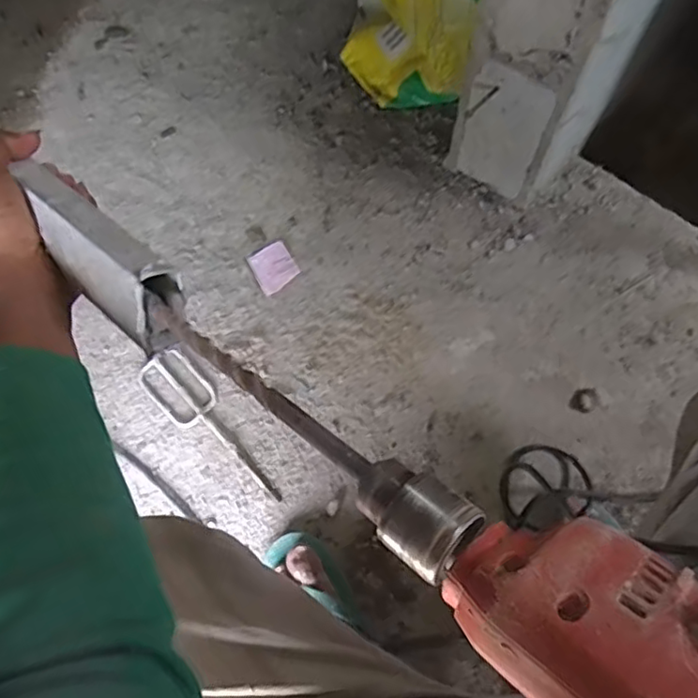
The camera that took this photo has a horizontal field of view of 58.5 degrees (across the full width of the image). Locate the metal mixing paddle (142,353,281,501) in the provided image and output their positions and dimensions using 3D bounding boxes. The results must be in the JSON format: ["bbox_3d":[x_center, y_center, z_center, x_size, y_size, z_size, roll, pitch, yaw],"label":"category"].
[{"bbox_3d":[-0.168,0.096,0.758,0.063,0.008,0.238,-41,75,-11],"label":"metal mixing paddle"}]

